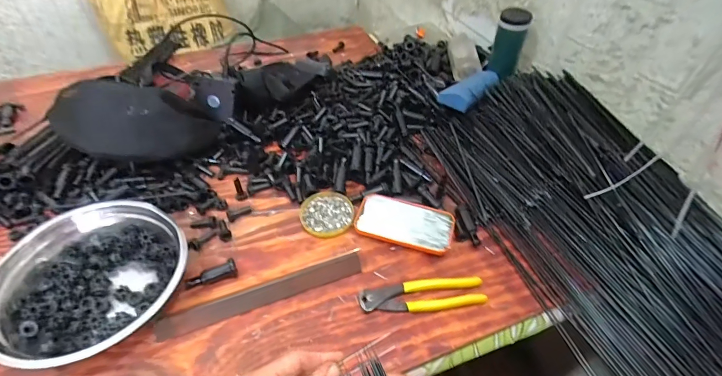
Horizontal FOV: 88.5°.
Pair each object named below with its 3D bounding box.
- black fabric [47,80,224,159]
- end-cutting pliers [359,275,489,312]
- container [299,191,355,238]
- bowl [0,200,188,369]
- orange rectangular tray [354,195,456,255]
[{"bbox_3d":[-0.360,-0.108,0.603,0.242,0.095,0.093,9,43,-22],"label":"black fabric"},{"bbox_3d":[0.080,0.142,0.492,0.162,0.020,0.040,-4,46,-5],"label":"end-cutting pliers"},{"bbox_3d":[-0.055,0.039,0.590,0.081,0.013,0.087,1,46,-1],"label":"container"},{"bbox_3d":[-0.337,0.109,0.465,0.220,0.065,0.192,-27,53,-25],"label":"bowl"},{"bbox_3d":[0.067,0.052,0.568,0.145,0.015,0.077,17,48,14],"label":"orange rectangular tray"}]

